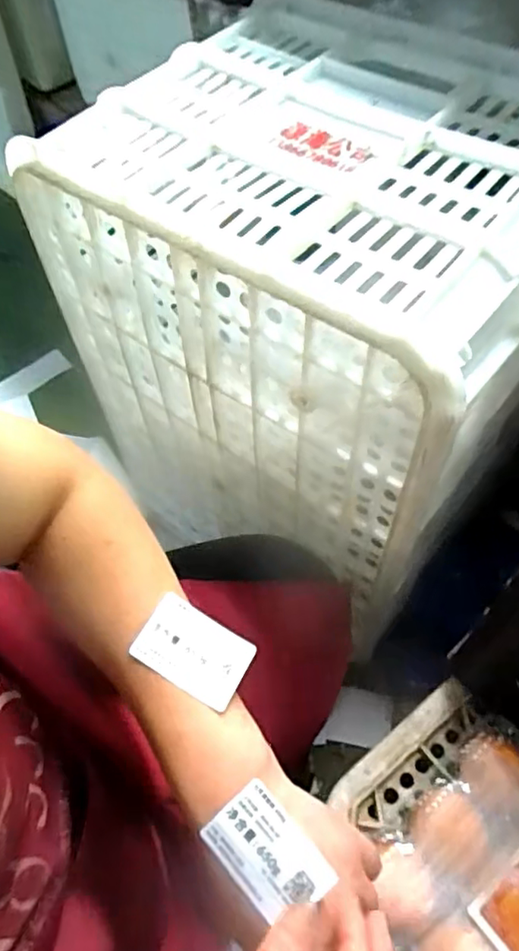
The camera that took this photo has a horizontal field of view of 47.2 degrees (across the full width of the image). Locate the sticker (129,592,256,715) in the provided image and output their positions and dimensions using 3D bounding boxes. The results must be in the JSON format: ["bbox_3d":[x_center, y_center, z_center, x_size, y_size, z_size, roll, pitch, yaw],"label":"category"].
[{"bbox_3d":[-0.033,0.098,0.332,0.056,0.004,0.040,33,59,2],"label":"sticker"}]

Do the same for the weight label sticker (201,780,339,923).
[{"bbox_3d":[0.005,0.189,0.294,0.038,0.004,0.054,-40,77,-3],"label":"weight label sticker"}]

